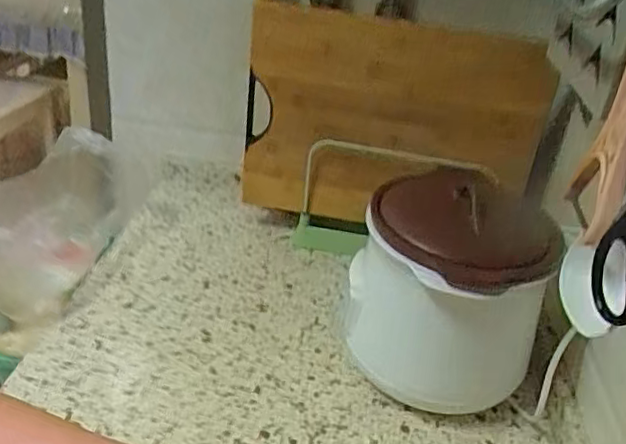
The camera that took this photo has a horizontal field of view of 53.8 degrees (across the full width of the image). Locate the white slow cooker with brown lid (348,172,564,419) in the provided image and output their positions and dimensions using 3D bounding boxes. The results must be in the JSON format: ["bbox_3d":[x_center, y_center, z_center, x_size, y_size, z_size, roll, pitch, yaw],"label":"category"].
[{"bbox_3d":[0.129,0.089,0.674,0.171,0.207,0.204,11,31,7],"label":"white slow cooker with brown lid"}]

